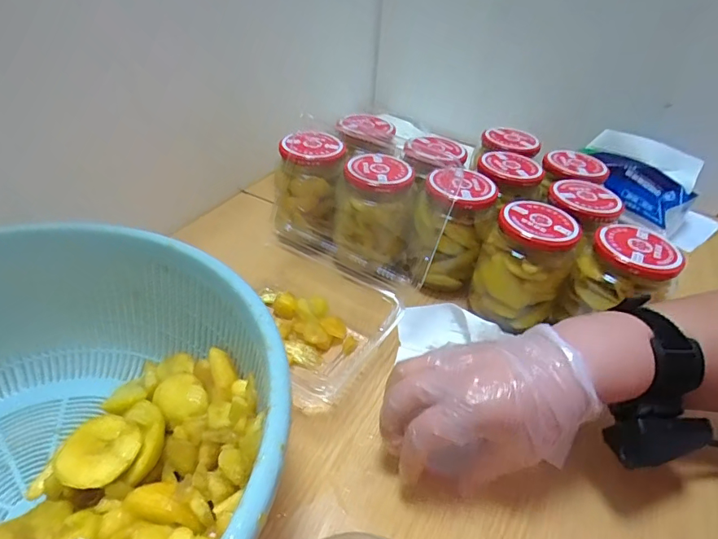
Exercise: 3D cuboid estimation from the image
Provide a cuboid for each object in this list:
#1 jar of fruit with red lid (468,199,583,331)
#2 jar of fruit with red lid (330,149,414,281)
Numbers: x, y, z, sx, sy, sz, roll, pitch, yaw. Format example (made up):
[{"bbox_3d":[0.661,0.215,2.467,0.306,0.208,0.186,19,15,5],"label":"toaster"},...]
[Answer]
[{"bbox_3d":[0.156,-0.002,0.444,0.080,0.107,0.069,22,41,17],"label":"jar of fruit with red lid"},{"bbox_3d":[0.014,-0.054,0.497,0.080,0.120,0.072,2,39,-8],"label":"jar of fruit with red lid"}]

